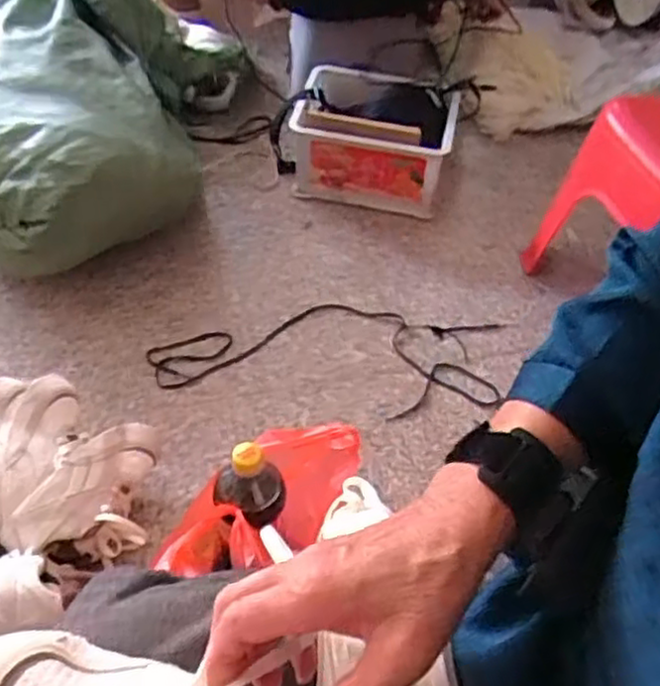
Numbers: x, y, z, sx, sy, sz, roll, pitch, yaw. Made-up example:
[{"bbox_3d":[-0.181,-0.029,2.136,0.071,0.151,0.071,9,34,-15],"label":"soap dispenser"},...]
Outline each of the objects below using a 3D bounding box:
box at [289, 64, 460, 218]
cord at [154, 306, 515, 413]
[{"bbox_3d":[0.085,-0.397,1.381,0.294,0.176,0.250,11,49,6],"label":"box"},{"bbox_3d":[-0.003,0.016,1.125,0.515,0.013,0.202,5,49,1],"label":"cord"}]

